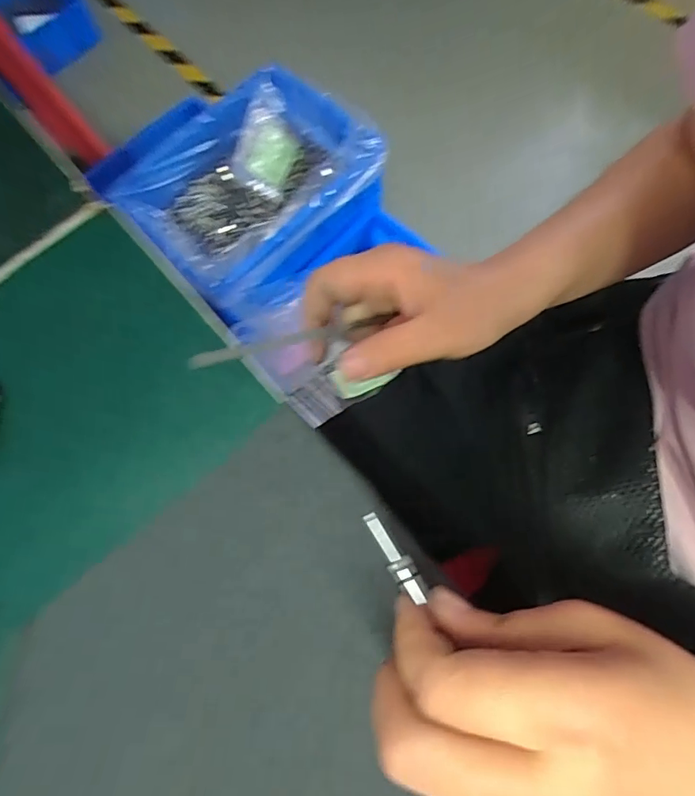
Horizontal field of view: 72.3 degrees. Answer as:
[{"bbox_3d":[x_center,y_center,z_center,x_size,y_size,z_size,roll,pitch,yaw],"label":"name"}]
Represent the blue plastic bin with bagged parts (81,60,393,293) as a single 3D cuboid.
[{"bbox_3d":[-0.177,-0.385,0.850,0.403,0.148,0.330,-42,75,-11],"label":"blue plastic bin with bagged parts"}]

